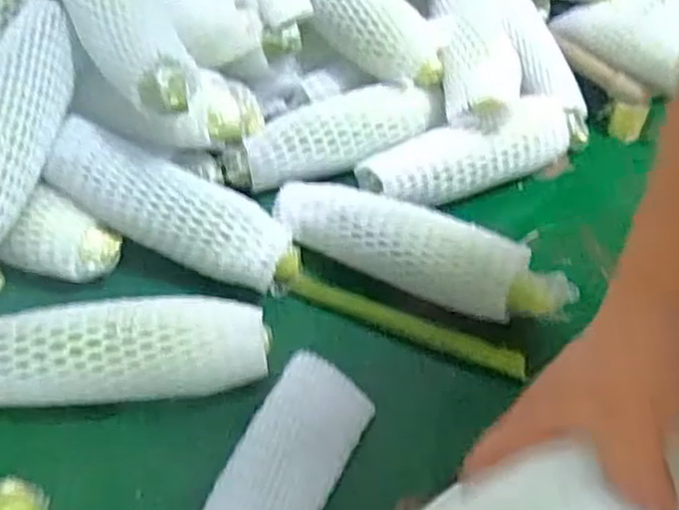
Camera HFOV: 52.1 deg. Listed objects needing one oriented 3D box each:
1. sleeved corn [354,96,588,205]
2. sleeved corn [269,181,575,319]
[{"bbox_3d":[0.136,-0.100,0.649,0.242,0.051,0.063,-19,50,-19],"label":"sleeved corn"},{"bbox_3d":[0.064,-0.008,0.565,0.248,0.047,0.069,19,49,16],"label":"sleeved corn"}]

